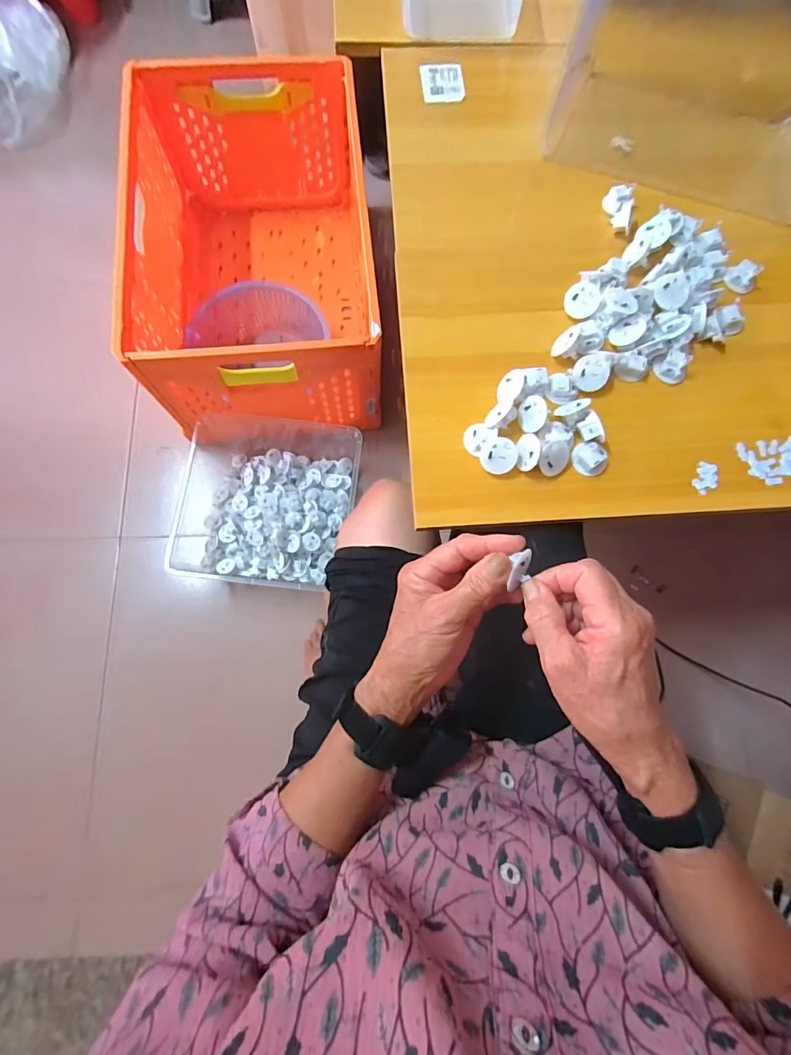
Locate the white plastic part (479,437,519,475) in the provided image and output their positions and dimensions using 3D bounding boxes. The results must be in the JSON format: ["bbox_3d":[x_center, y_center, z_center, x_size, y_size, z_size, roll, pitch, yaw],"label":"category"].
[{"bbox_3d":[0.094,-0.065,0.411,0.033,0.009,0.031,-2,106,8],"label":"white plastic part"}]

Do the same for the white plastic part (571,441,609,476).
[{"bbox_3d":[0.182,-0.064,0.422,0.029,0.015,0.031,0,77,-2],"label":"white plastic part"}]

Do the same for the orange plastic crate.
[{"bbox_3d":[-0.254,-0.518,0.893,0.392,0.309,0.620,-5,77,-3],"label":"orange plastic crate"}]

